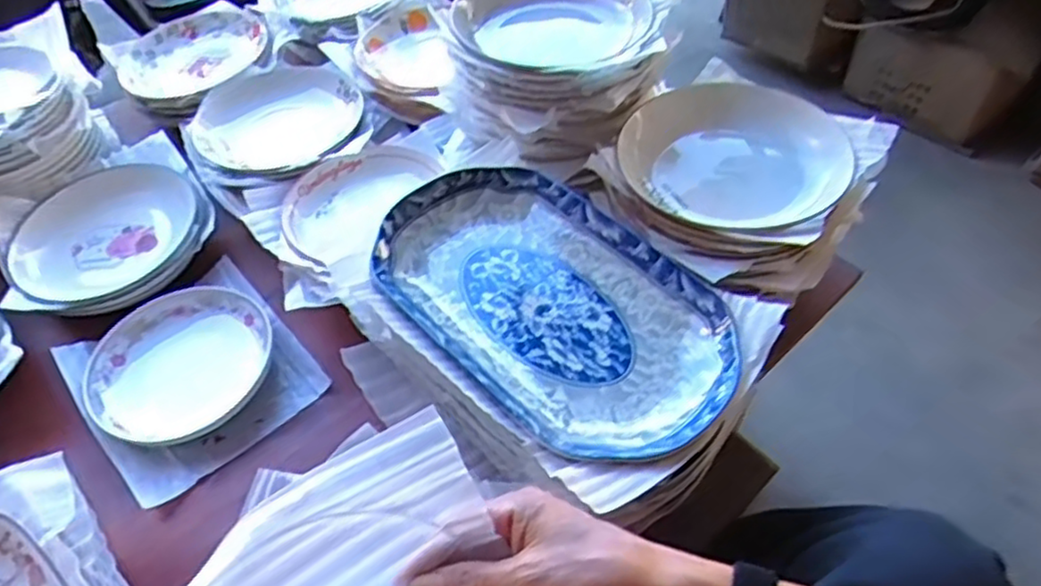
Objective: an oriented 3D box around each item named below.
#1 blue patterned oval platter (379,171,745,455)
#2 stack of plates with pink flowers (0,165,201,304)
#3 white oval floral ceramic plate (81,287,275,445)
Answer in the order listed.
[{"bbox_3d":[0.020,0.005,0.547,0.183,0.035,0.305,-37,59,-25],"label":"blue patterned oval platter"},{"bbox_3d":[-0.460,-0.065,0.775,0.198,0.036,0.181,-28,56,-20],"label":"stack of plates with pink flowers"},{"bbox_3d":[-0.334,0.068,0.686,0.171,0.024,0.159,-19,53,-14],"label":"white oval floral ceramic plate"}]

